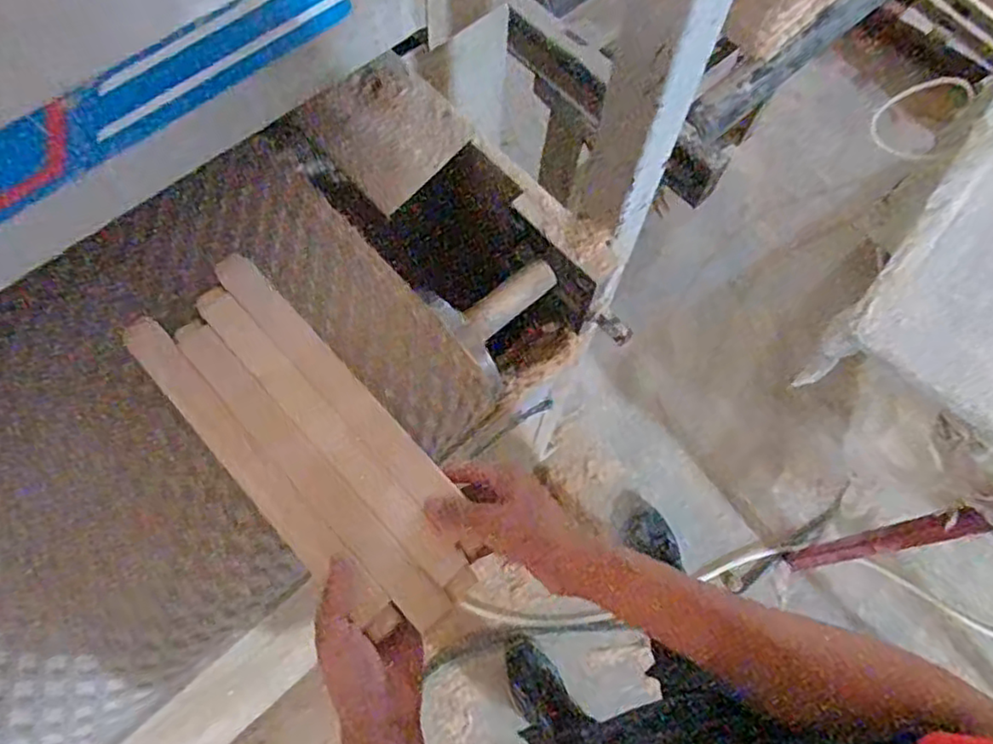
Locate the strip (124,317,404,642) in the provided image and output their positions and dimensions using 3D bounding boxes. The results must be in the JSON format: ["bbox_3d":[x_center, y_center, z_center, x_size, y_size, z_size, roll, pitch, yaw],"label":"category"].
[{"bbox_3d":[-0.190,0.070,0.511,0.030,0.009,0.326,-42,74,-16],"label":"strip"}]

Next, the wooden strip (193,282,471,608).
[{"bbox_3d":[-0.133,0.047,0.526,0.030,0.010,0.325,-41,76,-16],"label":"wooden strip"}]

